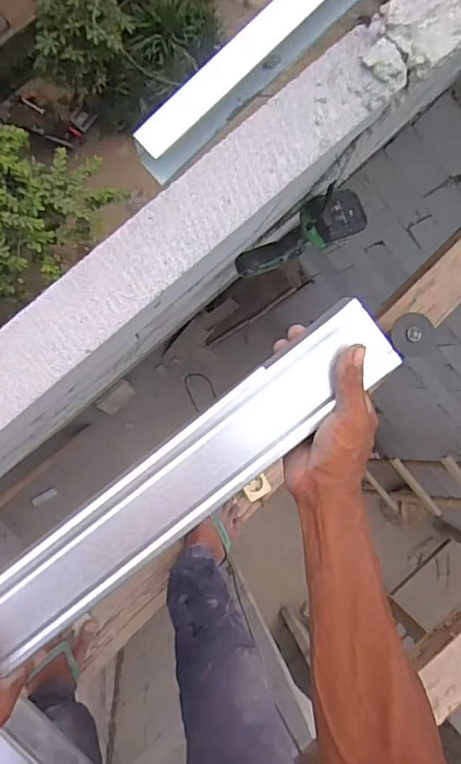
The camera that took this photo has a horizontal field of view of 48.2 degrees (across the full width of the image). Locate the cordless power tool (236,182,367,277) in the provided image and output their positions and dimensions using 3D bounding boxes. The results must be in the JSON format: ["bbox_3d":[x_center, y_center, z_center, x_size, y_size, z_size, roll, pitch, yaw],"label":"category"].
[{"bbox_3d":[0.126,-0.257,0.943,0.114,0.229,0.081,-37,99,-45],"label":"cordless power tool"}]

